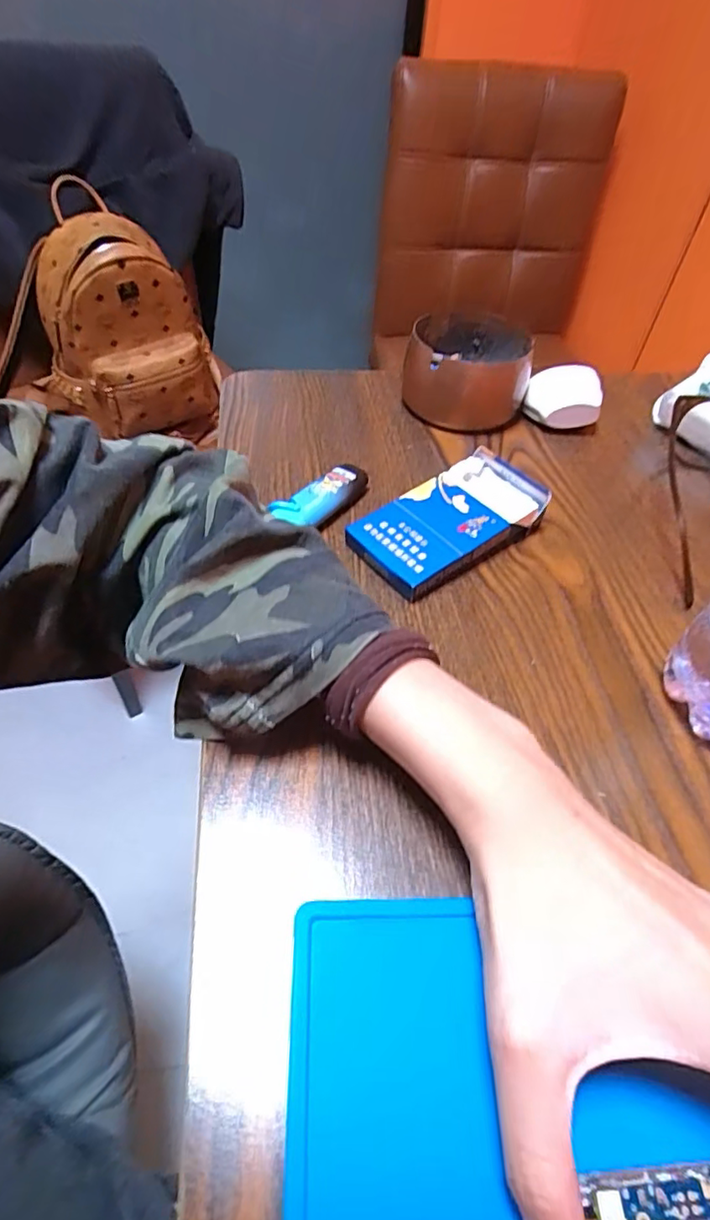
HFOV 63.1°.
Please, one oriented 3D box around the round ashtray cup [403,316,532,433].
[{"bbox_3d":[0.082,-0.178,0.422,0.085,0.052,0.091,11,49,4],"label":"round ashtray cup"}]

